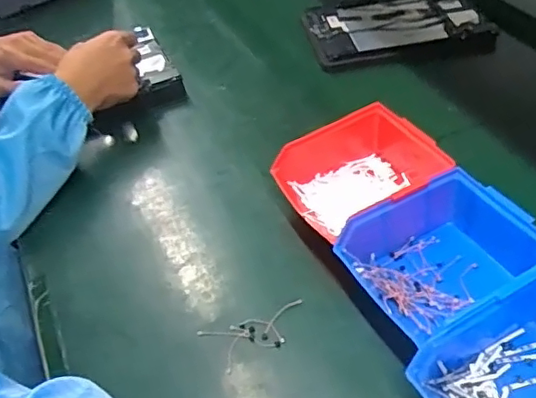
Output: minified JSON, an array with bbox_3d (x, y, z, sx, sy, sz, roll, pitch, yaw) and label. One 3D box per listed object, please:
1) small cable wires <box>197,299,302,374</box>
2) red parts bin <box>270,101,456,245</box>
[{"bbox_3d":[-0.010,0.118,0.490,0.091,0.006,0.043,-14,45,-9],"label":"small cable wires"},{"bbox_3d":[0.103,-0.023,0.571,0.169,0.068,0.126,-21,47,-15],"label":"red parts bin"}]

